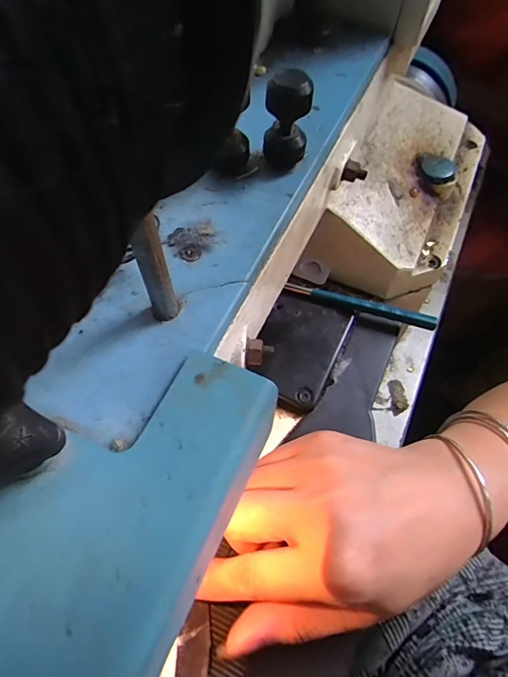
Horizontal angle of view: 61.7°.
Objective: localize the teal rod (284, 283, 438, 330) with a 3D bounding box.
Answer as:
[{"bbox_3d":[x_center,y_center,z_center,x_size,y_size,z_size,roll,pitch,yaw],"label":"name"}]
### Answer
[{"bbox_3d":[0.068,-0.022,0.274,0.095,0.009,0.006,16,62,7],"label":"teal rod"}]

